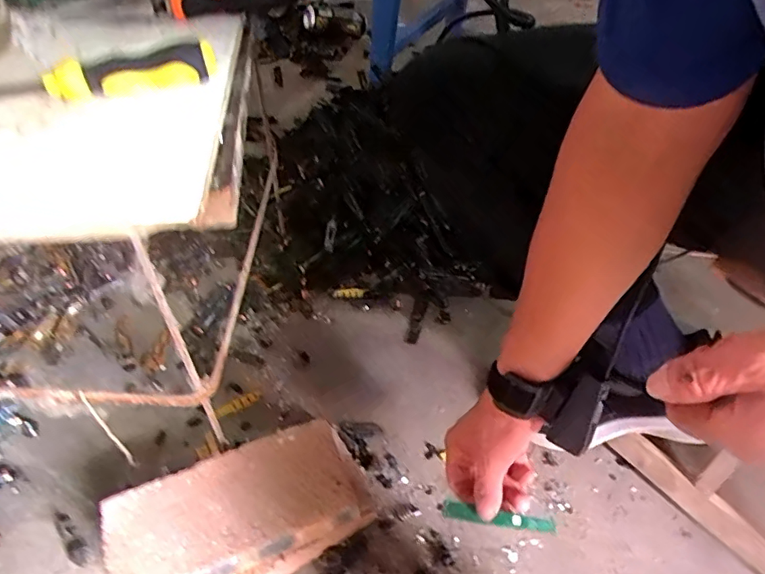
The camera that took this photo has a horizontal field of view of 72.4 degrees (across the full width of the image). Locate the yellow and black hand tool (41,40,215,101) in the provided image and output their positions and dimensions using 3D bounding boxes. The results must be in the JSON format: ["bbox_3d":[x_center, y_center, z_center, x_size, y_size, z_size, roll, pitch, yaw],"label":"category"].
[{"bbox_3d":[-0.144,-0.122,0.301,0.091,0.026,0.021,-17,47,-17],"label":"yellow and black hand tool"}]

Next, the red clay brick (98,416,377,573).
[{"bbox_3d":[-0.141,0.242,0.536,0.239,0.102,0.117,-17,47,-17],"label":"red clay brick"}]

